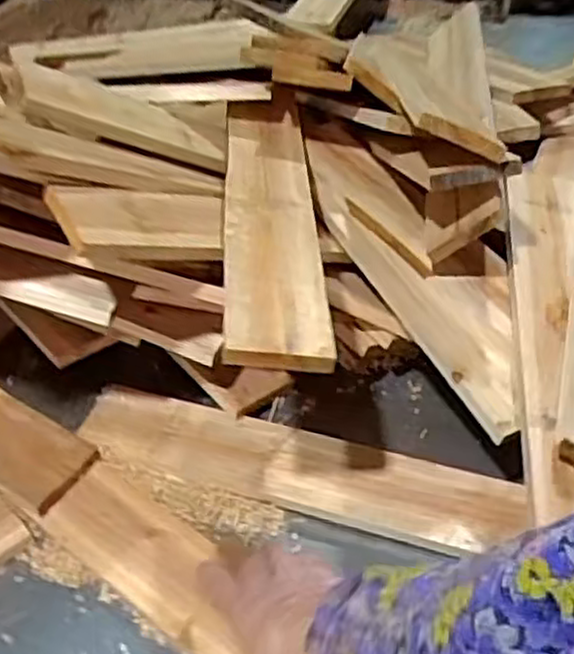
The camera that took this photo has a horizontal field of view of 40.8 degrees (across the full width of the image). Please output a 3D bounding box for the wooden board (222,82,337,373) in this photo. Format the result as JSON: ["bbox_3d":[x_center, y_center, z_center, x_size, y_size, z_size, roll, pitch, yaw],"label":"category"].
[{"bbox_3d":[-0.017,-0.131,0.736,0.084,0.018,0.469,8,37,-10],"label":"wooden board"}]

